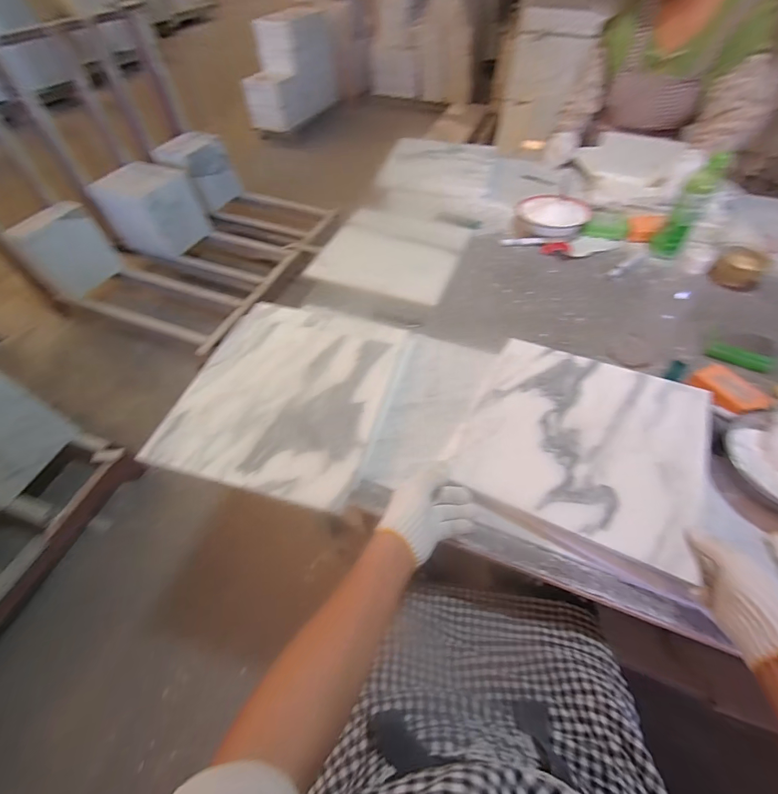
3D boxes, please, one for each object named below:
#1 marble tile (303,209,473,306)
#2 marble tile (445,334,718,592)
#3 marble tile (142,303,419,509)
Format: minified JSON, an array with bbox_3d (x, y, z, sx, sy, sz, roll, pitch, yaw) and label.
[{"bbox_3d":[0.010,-0.328,0.852,0.290,0.014,0.275,21,62,13],"label":"marble tile"},{"bbox_3d":[0.278,0.053,0.538,0.304,0.015,0.292,21,57,22],"label":"marble tile"},{"bbox_3d":[-0.151,-0.018,0.599,0.298,0.021,0.343,14,57,9],"label":"marble tile"}]

